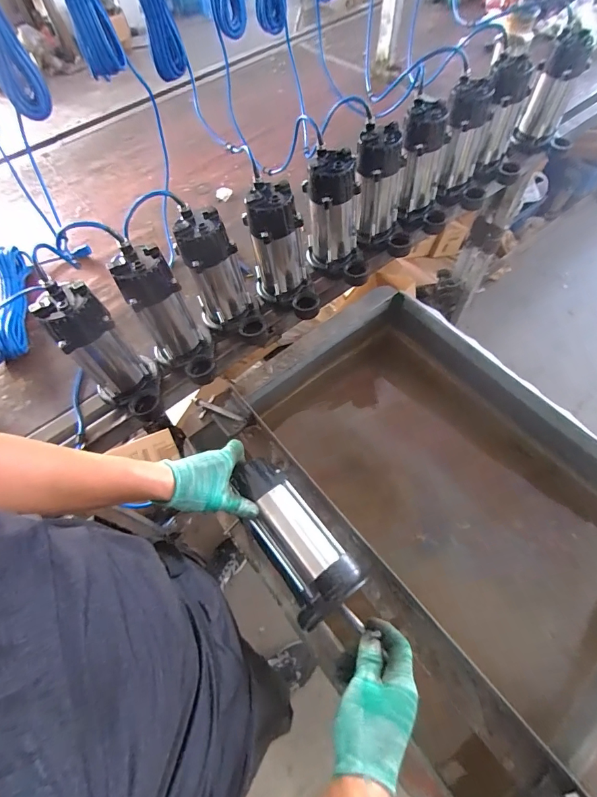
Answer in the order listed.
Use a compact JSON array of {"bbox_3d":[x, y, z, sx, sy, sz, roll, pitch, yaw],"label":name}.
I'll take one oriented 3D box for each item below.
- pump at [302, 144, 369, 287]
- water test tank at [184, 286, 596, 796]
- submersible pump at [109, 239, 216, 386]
[{"bbox_3d":[0.082,-0.365,0.803,0.117,0.232,0.118,-11,61,-2],"label":"pump"},{"bbox_3d":[0.229,0.191,0.730,0.591,0.237,0.753,-40,65,-17],"label":"water test tank"},{"bbox_3d":[-0.229,-0.143,0.701,0.107,0.229,0.154,-38,65,-16],"label":"submersible pump"}]

